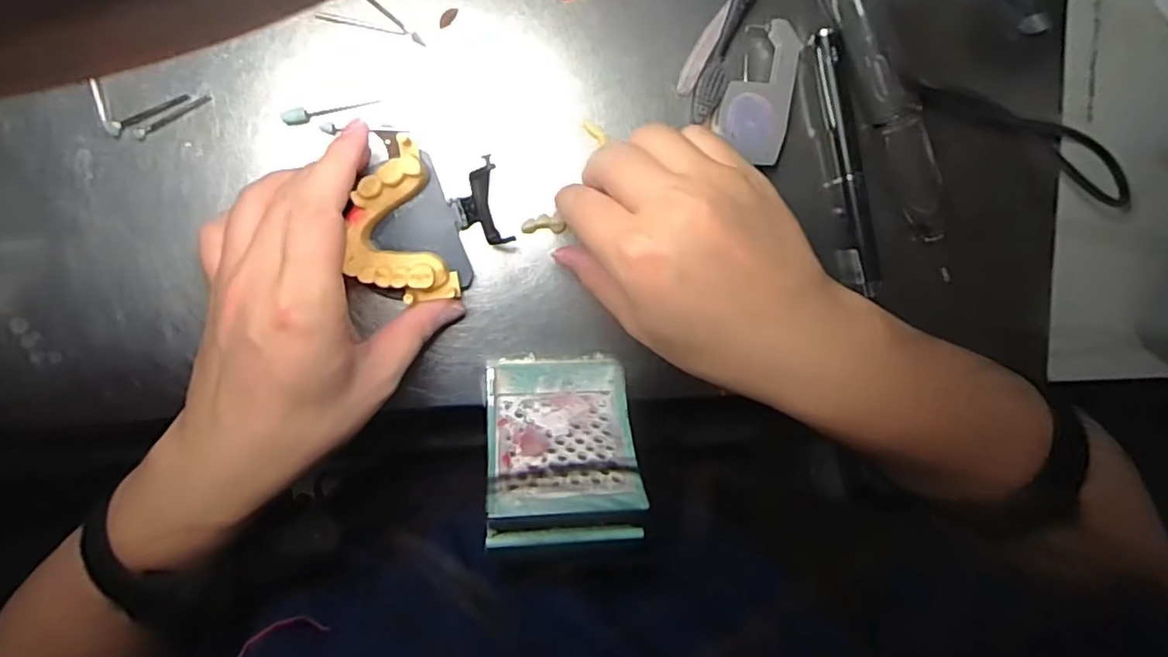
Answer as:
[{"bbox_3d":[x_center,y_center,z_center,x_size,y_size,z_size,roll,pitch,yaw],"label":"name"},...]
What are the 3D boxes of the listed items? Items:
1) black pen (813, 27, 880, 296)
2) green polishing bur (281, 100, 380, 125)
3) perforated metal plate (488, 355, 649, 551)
[{"bbox_3d":[0.149,-0.091,0.342,0.012,0.006,0.145,-15,97,-6],"label":"black pen"},{"bbox_3d":[-0.126,-0.108,0.306,0.046,0.005,0.007,-12,98,-6],"label":"green polishing bur"},{"bbox_3d":[-0.012,0.060,0.311,0.073,0.103,0.022,0,135,-10],"label":"perforated metal plate"}]

